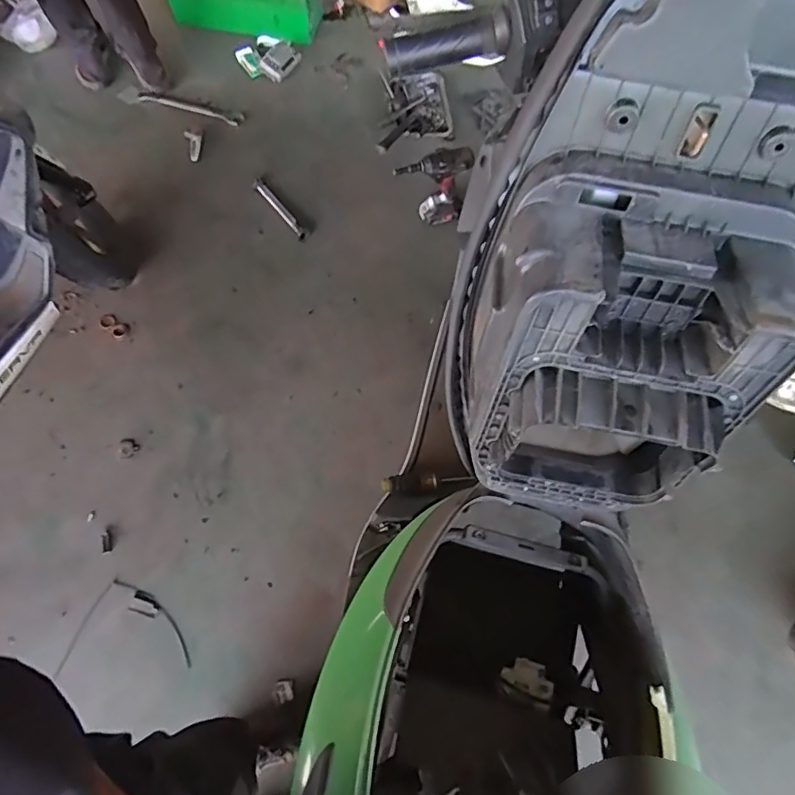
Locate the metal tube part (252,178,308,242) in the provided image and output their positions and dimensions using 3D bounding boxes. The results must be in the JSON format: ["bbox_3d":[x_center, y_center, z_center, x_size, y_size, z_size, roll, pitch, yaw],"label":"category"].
[{"bbox_3d":[-0.370,-0.607,1.700,0.048,0.035,0.265,-36,72,-14],"label":"metal tube part"}]

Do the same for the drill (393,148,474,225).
[{"bbox_3d":[0.105,-0.640,1.616,0.224,0.245,0.101,-17,69,-8],"label":"drill"}]

